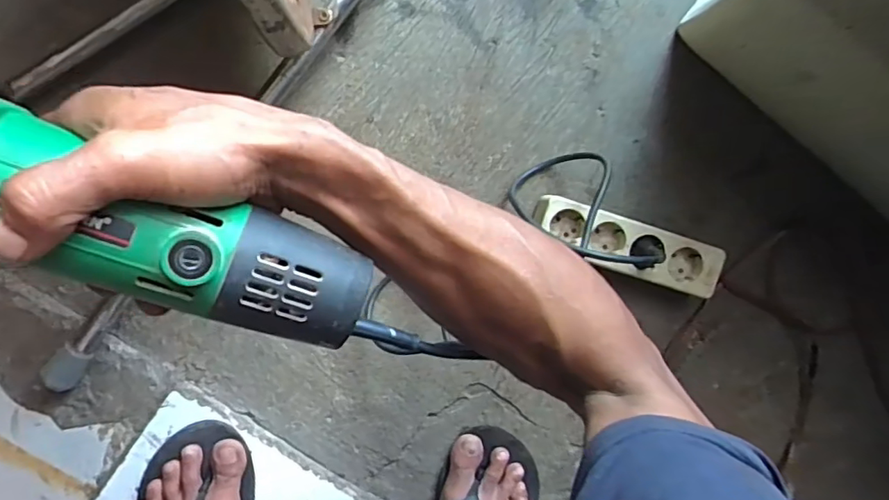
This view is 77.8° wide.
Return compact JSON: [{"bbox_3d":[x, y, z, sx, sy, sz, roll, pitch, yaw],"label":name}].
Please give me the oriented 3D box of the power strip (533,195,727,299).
[{"bbox_3d":[0.195,-0.002,0.596,0.209,0.046,0.063,16,93,-8],"label":"power strip"}]

